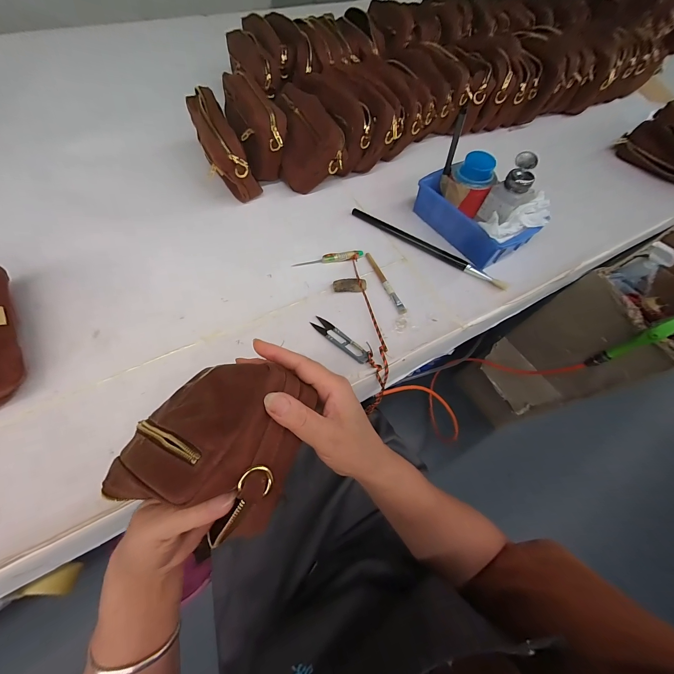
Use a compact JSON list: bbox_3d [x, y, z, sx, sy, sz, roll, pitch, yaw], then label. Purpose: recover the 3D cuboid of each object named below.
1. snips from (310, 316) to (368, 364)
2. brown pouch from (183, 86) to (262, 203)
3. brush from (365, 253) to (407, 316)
[{"bbox_3d":[0.004,0.002,0.416,0.100,0.011,0.022,41,67,16],"label":"snips"},{"bbox_3d":[-0.206,-0.342,0.529,0.069,0.120,0.187,-27,68,-17],"label":"brown pouch"},{"bbox_3d":[0.079,-0.090,0.475,0.013,0.008,0.127,-19,66,-14],"label":"brush"}]

